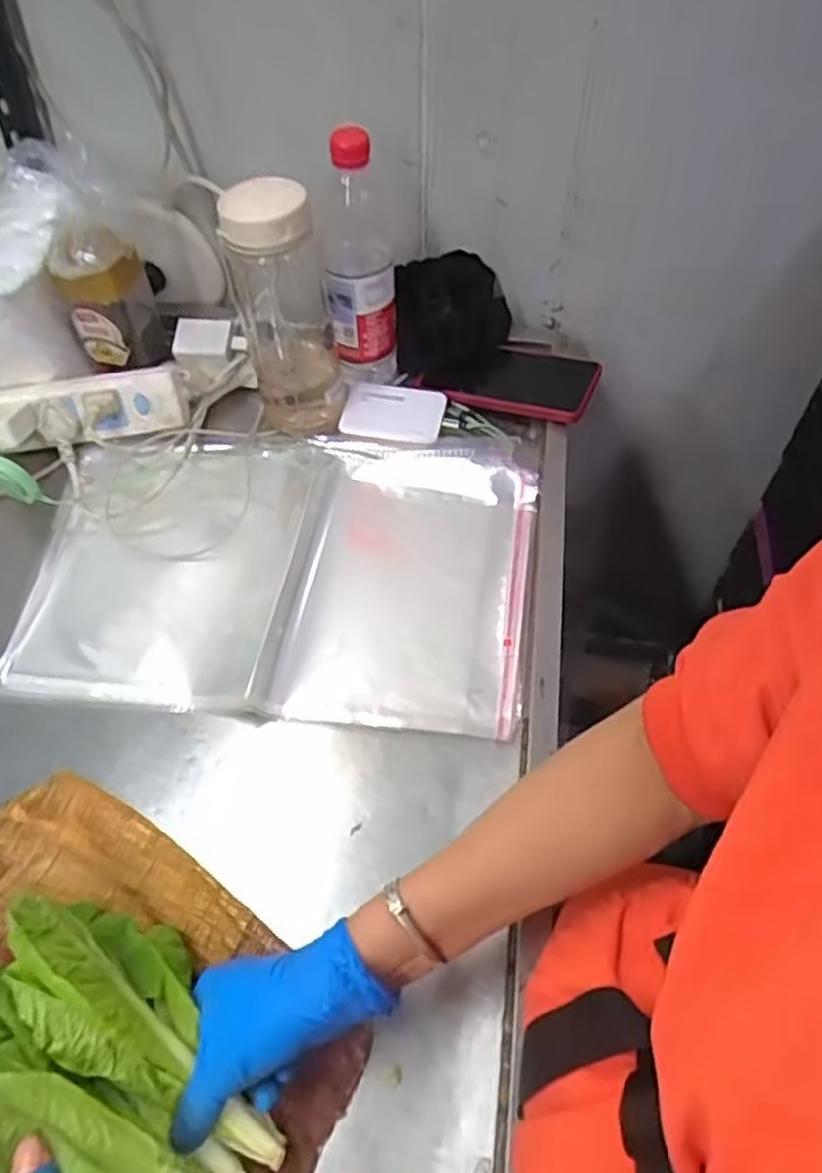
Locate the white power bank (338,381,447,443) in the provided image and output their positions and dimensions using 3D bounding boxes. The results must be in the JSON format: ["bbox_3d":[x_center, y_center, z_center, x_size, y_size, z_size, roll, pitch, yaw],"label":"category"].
[{"bbox_3d":[-0.018,-0.163,0.718,0.094,0.015,0.064,12,56,9],"label":"white power bank"}]

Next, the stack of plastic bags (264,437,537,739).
[{"bbox_3d":[0.004,-0.015,0.620,0.179,0.022,0.269,6,55,5],"label":"stack of plastic bags"}]

